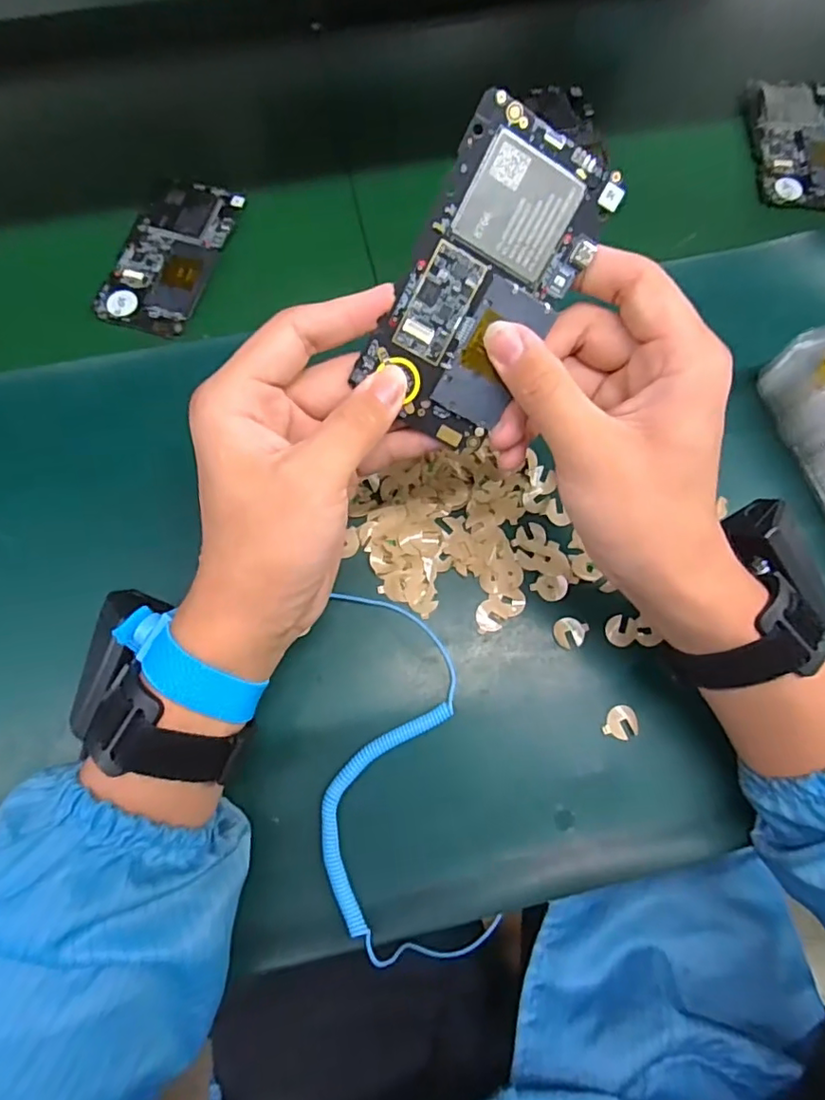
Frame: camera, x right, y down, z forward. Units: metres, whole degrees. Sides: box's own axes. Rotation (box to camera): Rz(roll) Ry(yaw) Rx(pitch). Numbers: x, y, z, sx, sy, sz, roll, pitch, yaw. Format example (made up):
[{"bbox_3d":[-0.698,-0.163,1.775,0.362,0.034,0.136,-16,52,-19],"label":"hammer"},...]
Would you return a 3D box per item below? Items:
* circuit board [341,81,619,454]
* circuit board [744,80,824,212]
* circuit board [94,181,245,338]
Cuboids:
[{"bbox_3d":[0.029,-0.109,0.238,0.064,0.006,0.123,26,107,-10],"label":"circuit board"},{"bbox_3d":[0.293,-0.310,0.436,0.064,0.010,0.124,-2,71,5],"label":"circuit board"},{"bbox_3d":[-0.166,-0.206,0.395,0.063,0.009,0.123,15,73,10],"label":"circuit board"}]

